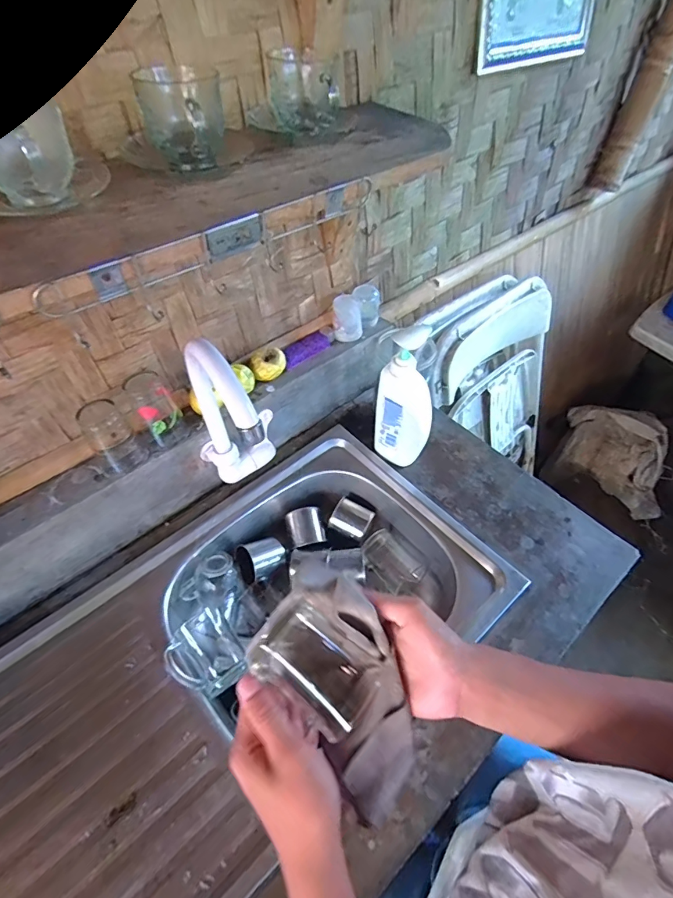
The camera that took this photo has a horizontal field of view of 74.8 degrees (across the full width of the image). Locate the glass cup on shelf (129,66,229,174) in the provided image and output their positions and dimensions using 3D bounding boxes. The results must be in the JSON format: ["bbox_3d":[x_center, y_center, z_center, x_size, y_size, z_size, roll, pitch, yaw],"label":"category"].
[{"bbox_3d":[-0.148,-0.318,0.431,0.078,0.075,0.083,-11,52,-9],"label":"glass cup on shelf"}]

